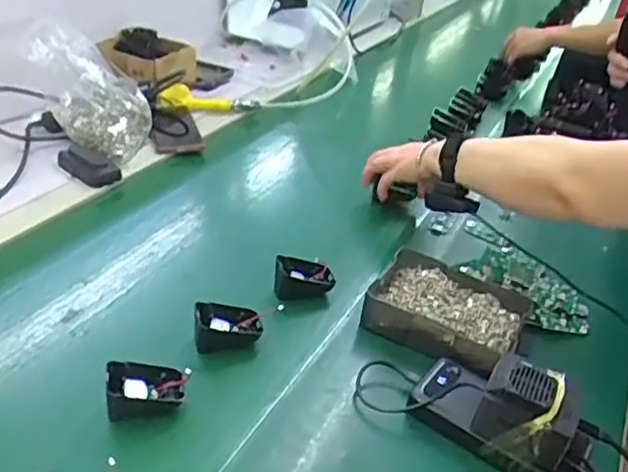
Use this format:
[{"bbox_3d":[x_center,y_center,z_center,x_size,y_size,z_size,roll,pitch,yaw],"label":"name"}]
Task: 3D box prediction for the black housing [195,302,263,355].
[{"bbox_3d":[-0.087,0.093,0.665,0.070,0.035,0.053,-4,33,-17],"label":"black housing"}]

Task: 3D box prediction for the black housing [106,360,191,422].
[{"bbox_3d":[-0.146,0.137,0.578,0.070,0.035,0.054,-4,33,-16],"label":"black housing"}]

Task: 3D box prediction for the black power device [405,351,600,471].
[{"bbox_3d":[0.168,0.150,0.575,0.152,0.083,0.072,25,36,27],"label":"black power device"}]

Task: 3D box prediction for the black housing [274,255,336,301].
[{"bbox_3d":[-0.009,0.045,0.752,0.074,0.040,0.043,-4,33,-17],"label":"black housing"}]

